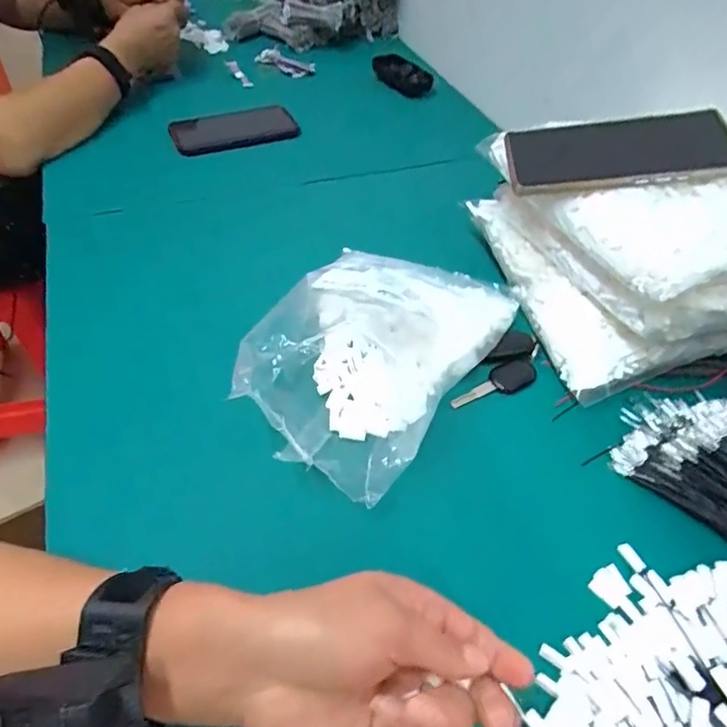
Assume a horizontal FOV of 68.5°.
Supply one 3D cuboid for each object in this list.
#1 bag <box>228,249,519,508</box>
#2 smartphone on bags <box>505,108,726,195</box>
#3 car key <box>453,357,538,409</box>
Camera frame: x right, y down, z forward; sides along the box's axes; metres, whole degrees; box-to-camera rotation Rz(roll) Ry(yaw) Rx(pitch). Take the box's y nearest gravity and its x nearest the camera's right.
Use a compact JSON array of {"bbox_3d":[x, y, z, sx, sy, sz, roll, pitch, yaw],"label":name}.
[{"bbox_3d":[0.020,-0.027,0.418,0.140,0.087,0.251,26,53,18],"label":"bag"},{"bbox_3d":[0.200,-0.169,0.425,0.162,0.011,0.082,-2,53,11],"label":"smartphone on bags"},{"bbox_3d":[0.109,0.018,0.444,0.081,0.009,0.024,-23,55,-21],"label":"car key"}]

